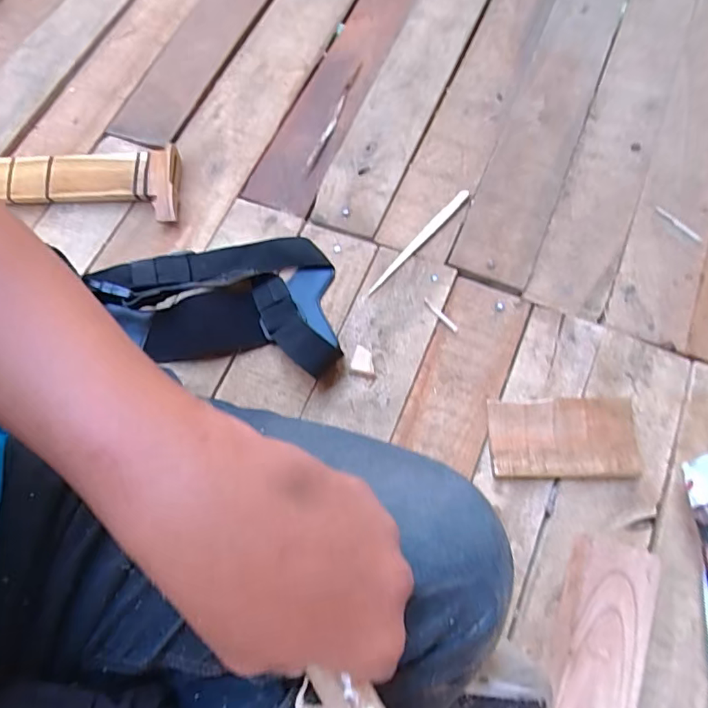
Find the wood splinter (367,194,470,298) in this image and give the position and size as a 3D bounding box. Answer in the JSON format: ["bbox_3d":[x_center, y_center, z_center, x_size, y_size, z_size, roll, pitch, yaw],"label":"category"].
[{"bbox_3d":[0.073,-0.129,0.574,0.013,0.005,0.169,41,75,14],"label":"wood splinter"}]

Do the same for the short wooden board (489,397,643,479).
[{"bbox_3d":[0.198,0.080,0.486,0.133,0.012,0.075,0,69,1],"label":"short wooden board"}]

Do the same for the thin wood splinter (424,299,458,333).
[{"bbox_3d":[0.092,-0.042,0.542,0.008,0.004,0.048,-41,74,-14],"label":"thin wood splinter"}]

